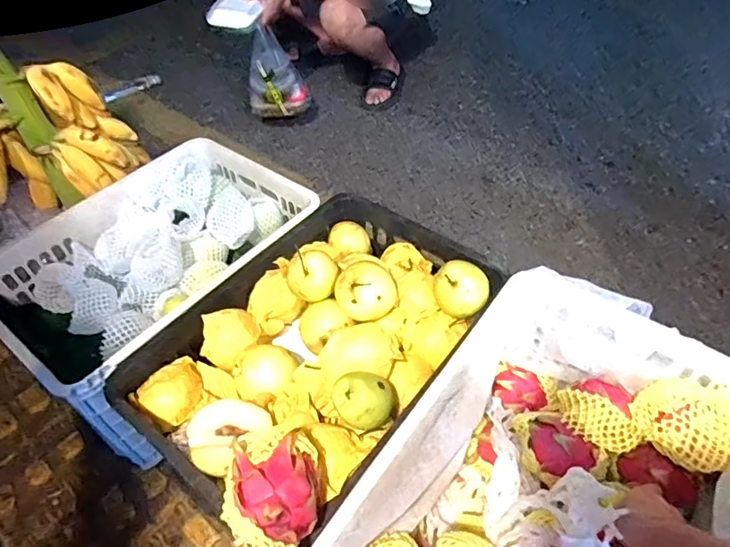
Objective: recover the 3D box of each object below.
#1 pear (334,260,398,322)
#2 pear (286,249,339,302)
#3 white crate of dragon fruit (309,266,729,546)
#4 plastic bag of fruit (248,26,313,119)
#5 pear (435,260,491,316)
[{"bbox_3d":[0.004,0.028,0.684,0.077,0.078,0.071,-29,54,-20],"label":"pear"},{"bbox_3d":[-0.076,0.011,0.721,0.073,0.071,0.064,-10,50,-5],"label":"pear"},{"bbox_3d":[0.211,0.281,0.595,0.337,0.256,0.491,28,57,25],"label":"white crate of dragon fruit"},{"bbox_3d":[-0.275,-0.625,1.562,0.194,0.257,0.101,-15,50,-9],"label":"plastic bag of fruit"},{"bbox_3d":[0.137,0.025,0.690,0.059,0.063,0.070,-34,56,-23],"label":"pear"}]

